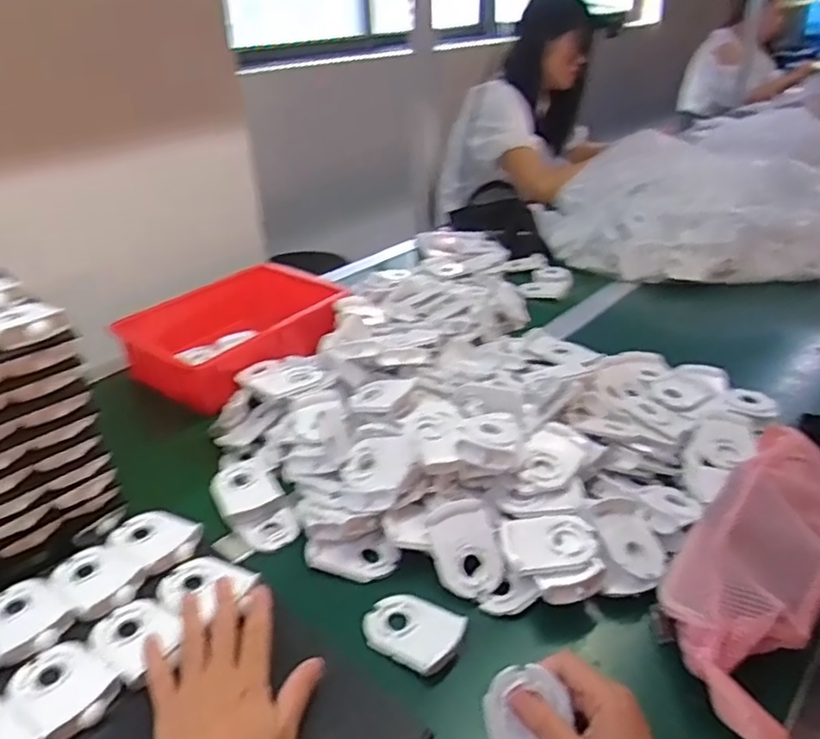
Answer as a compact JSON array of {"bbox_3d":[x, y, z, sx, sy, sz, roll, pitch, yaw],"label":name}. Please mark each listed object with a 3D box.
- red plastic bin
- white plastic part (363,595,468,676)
[{"bbox_3d":[-0.250,-0.058,0.955,0.199,0.079,0.280,20,37,32],"label":"red plastic bin"},{"bbox_3d":[0.001,0.222,0.557,0.086,0.021,0.055,15,34,26],"label":"white plastic part"}]

